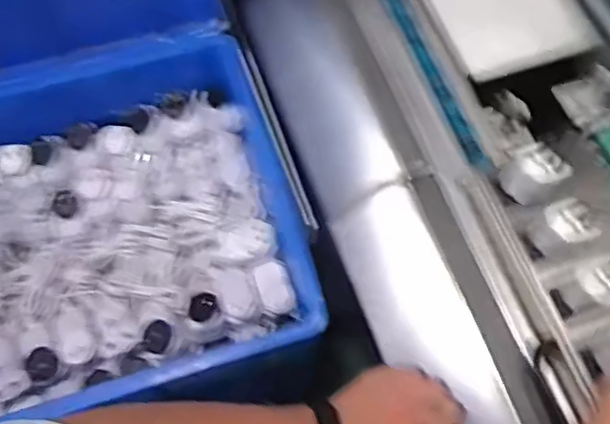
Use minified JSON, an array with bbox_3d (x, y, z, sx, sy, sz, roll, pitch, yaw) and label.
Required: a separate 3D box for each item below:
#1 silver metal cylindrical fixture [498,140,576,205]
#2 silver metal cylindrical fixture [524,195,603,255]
[{"bbox_3d":[0.221,-0.035,0.618,0.042,0.049,0.043,-37,72,-16],"label":"silver metal cylindrical fixture"},{"bbox_3d":[0.242,0.015,0.598,0.041,0.064,0.039,0,66,-1],"label":"silver metal cylindrical fixture"}]

